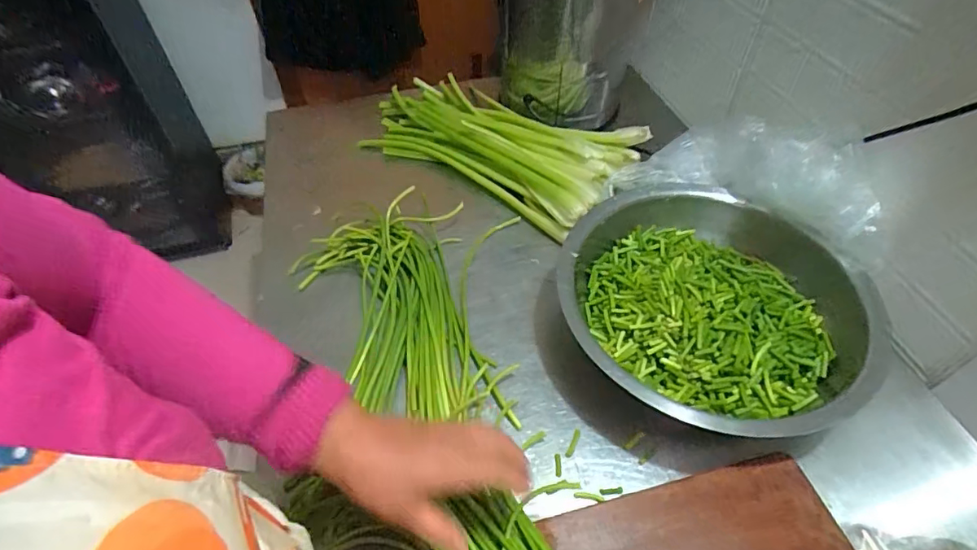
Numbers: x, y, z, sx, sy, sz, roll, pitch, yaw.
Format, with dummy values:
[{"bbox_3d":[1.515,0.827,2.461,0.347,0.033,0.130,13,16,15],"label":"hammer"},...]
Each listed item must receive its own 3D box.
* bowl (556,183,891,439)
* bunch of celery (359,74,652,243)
[{"bbox_3d":[0.268,0.039,0.632,0.336,0.084,0.352,7,50,7],"label":"bowl"},{"bbox_3d":[0.000,-0.242,0.930,0.505,0.075,0.261,26,55,21],"label":"bunch of celery"}]

